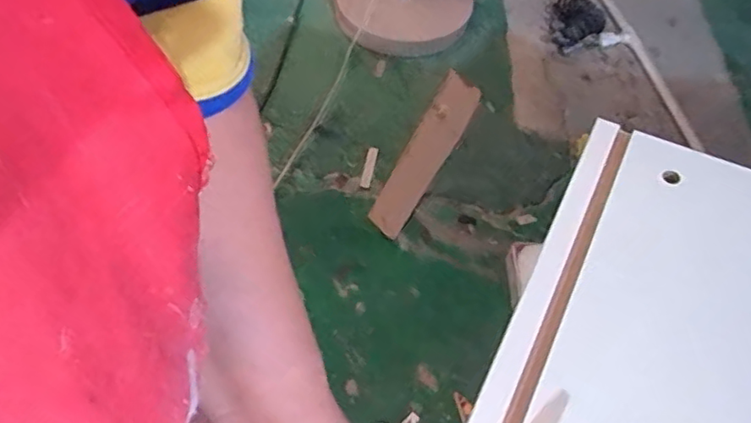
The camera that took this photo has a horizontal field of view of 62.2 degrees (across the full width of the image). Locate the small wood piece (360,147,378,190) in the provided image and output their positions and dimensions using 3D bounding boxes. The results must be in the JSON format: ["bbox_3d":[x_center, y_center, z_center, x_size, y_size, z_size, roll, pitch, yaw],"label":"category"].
[{"bbox_3d":[-0.015,-0.099,1.436,0.024,0.014,0.102,9,69,9],"label":"small wood piece"}]

